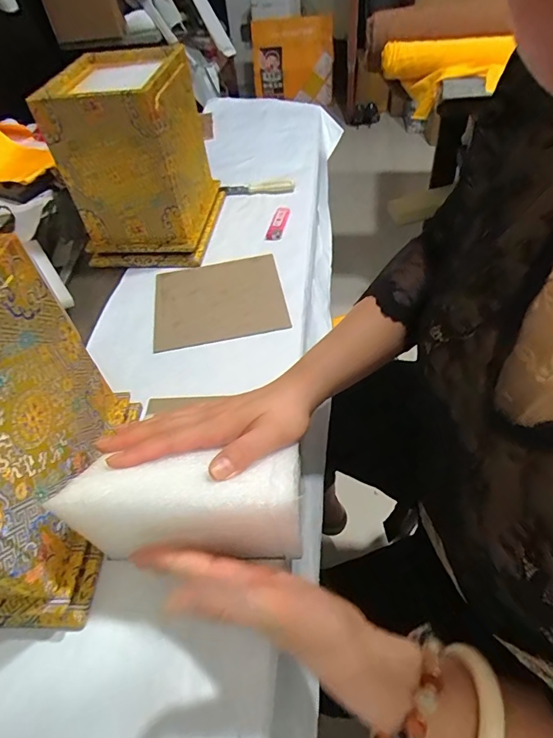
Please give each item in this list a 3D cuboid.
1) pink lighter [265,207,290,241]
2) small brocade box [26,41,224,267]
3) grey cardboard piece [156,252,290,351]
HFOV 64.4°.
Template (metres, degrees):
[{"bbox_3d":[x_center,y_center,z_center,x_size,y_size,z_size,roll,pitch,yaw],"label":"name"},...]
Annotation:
[{"bbox_3d":[0.003,-0.226,0.678,0.025,0.009,0.087,6,50,12],"label":"pink lighter"},{"bbox_3d":[-0.189,-0.292,0.617,0.168,0.217,0.192,-2,48,4],"label":"small brocade box"},{"bbox_3d":[-0.076,-0.092,0.579,0.166,0.008,0.151,-9,53,-4],"label":"grey cardboard piece"}]

